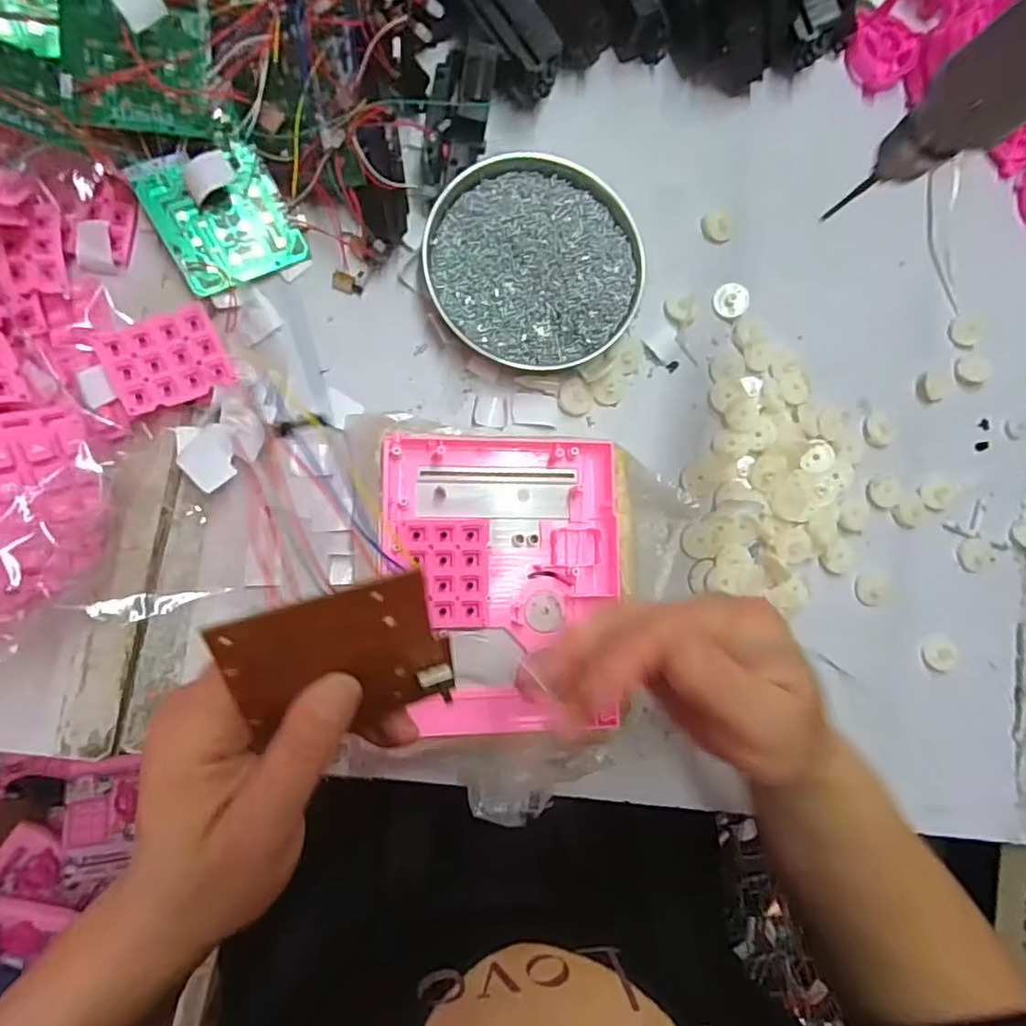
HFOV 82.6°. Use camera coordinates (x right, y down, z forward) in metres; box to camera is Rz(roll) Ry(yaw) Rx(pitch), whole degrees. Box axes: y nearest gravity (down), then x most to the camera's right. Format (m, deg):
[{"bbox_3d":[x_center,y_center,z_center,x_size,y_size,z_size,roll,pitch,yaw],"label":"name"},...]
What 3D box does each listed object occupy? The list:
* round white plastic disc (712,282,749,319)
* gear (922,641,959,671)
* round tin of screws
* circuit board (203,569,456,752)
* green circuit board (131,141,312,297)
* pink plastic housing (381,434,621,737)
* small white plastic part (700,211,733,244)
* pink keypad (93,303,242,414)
[{"bbox_3d":[0.150,-0.146,0.400,0.025,0.006,0.022,-44,92,-9],"label":"round white plastic disc"},{"bbox_3d":[0.294,0.099,0.401,0.020,0.005,0.022,1,85,-8],"label":"gear"},{"bbox_3d":[0.013,-0.160,0.374,0.132,0.025,0.131,1,85,-8],"label":"round tin of screws"},{"bbox_3d":[-0.058,0.054,0.205,0.070,0.008,0.074,-16,132,-17],"label":"circuit board"},{"bbox_3d":[-0.166,-0.169,0.339,0.073,0.008,0.066,-32,107,-21],"label":"green circuit board"},{"bbox_3d":[-0.006,0.037,0.329,0.131,0.018,0.163,1,81,-9],"label":"pink plastic housing"},{"bbox_3d":[0.141,-0.198,0.403,0.021,0.005,0.022,8,84,-7],"label":"small white plastic part"},{"bbox_3d":[-0.192,-0.086,0.325,0.059,0.004,0.047,-25,98,-22],"label":"pink keypad"}]

